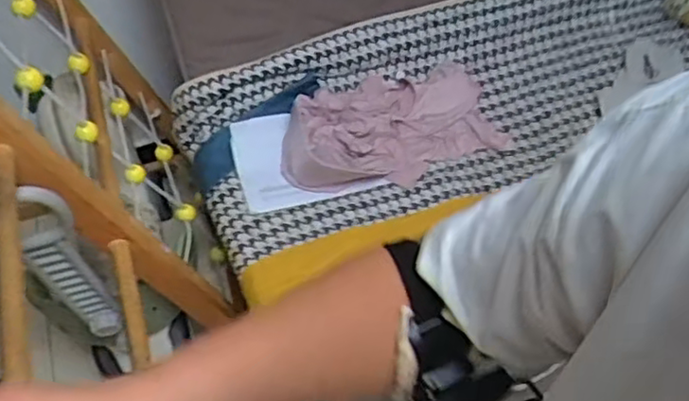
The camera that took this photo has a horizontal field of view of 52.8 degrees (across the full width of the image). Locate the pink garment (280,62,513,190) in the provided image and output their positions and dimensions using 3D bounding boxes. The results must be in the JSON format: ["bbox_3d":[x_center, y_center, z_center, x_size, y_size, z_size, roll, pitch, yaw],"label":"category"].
[{"bbox_3d":[0.089,-0.149,1.432,0.469,0.058,0.247,-16,54,-8],"label":"pink garment"}]

